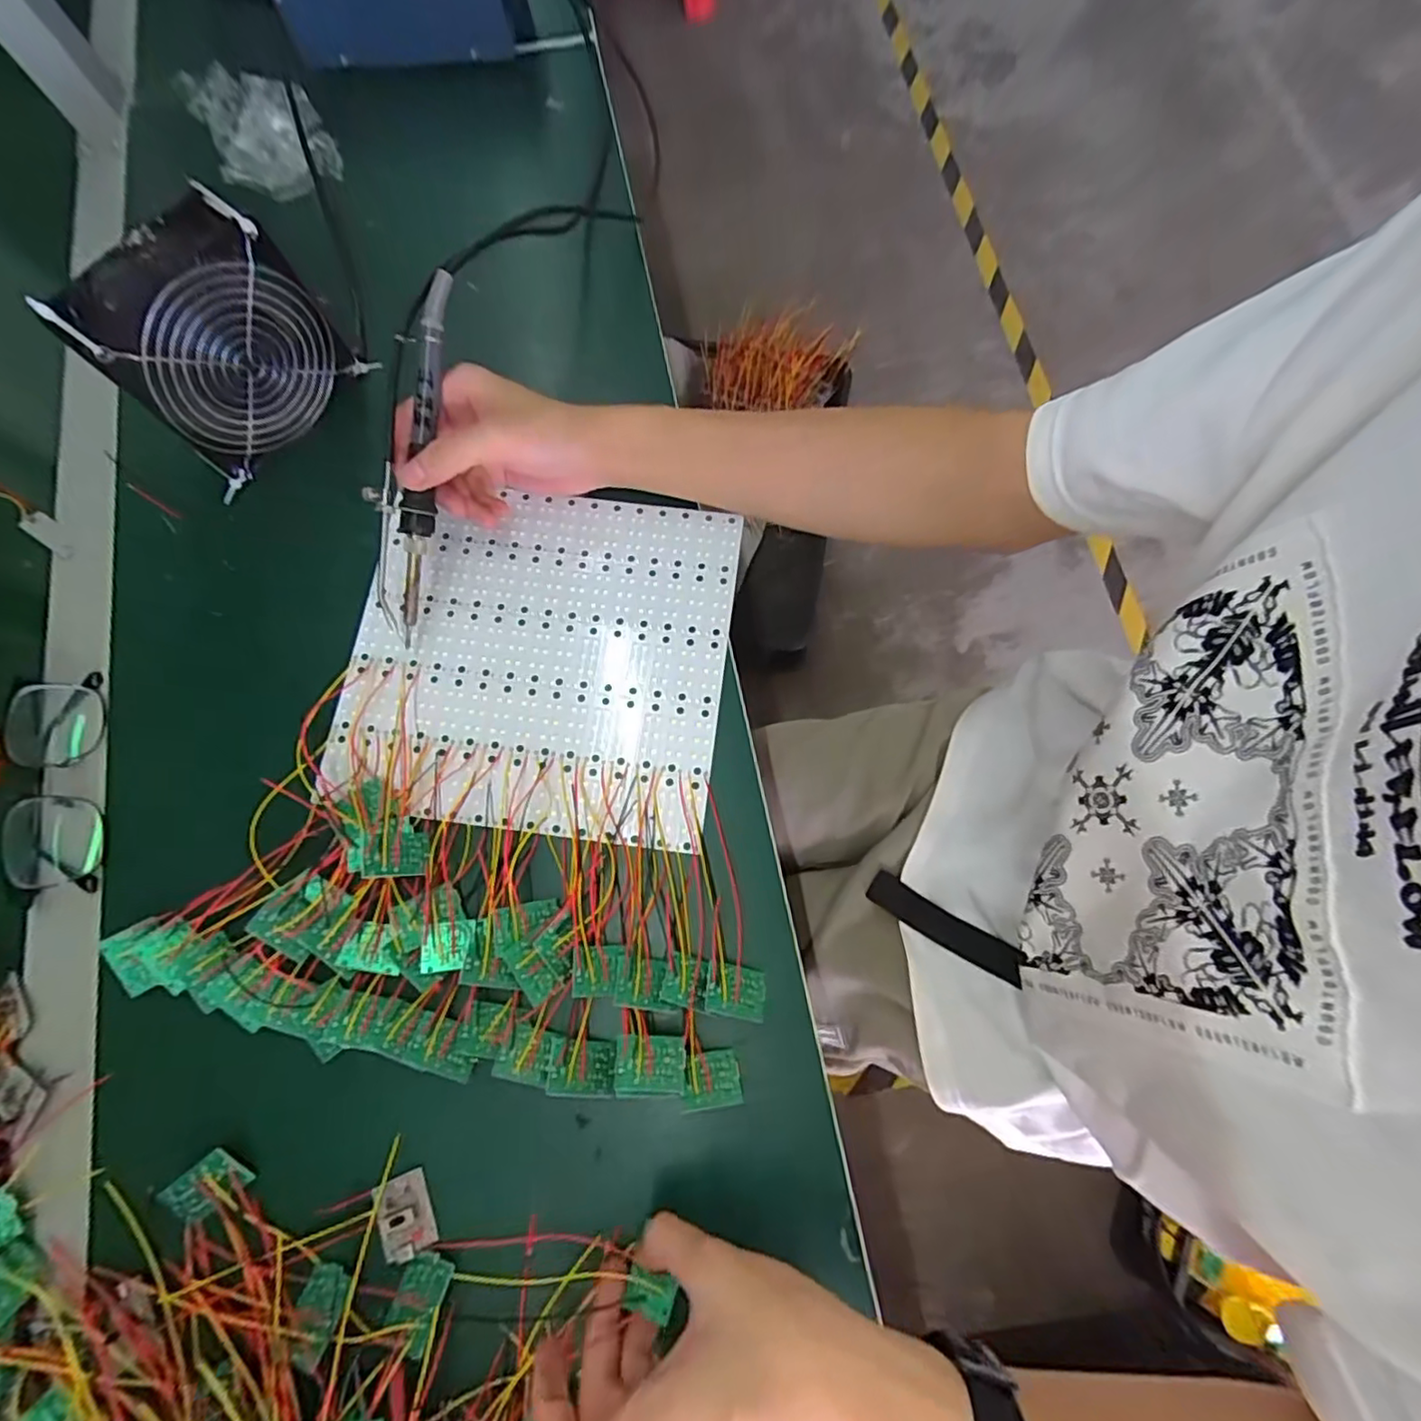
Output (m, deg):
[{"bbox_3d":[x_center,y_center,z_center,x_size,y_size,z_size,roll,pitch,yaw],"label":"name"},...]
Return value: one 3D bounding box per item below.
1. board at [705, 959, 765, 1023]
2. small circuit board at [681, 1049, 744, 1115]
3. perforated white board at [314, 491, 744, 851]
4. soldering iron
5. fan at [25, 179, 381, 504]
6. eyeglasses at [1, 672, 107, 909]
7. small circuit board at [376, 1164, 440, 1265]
[{"bbox_3d":[0.014,0.155,0.350,0.034,0.005,0.026,19,55,-15],"label":"board"},{"bbox_3d":[0.000,0.198,0.340,0.034,0.007,0.027,5,54,-23],"label":"small circuit board"},{"bbox_3d":[-0.109,-0.037,0.409,0.231,0.009,0.221,7,74,1],"label":"perforated white board"},{"bbox_3d":[-0.172,-0.145,0.379,0.018,0.015,0.211,9,100,2],"label":"soldering iron"},{"bbox_3d":[-0.301,-0.225,0.404,0.127,0.135,0.052,-43,79,-11],"label":"fan"},{"bbox_3d":[-0.399,0.042,0.384,0.042,0.026,0.132,-12,75,-4],"label":"eyeglasses"},{"bbox_3d":[-0.159,0.263,0.330,0.026,0.009,0.037,-18,75,-6],"label":"small circuit board"}]

